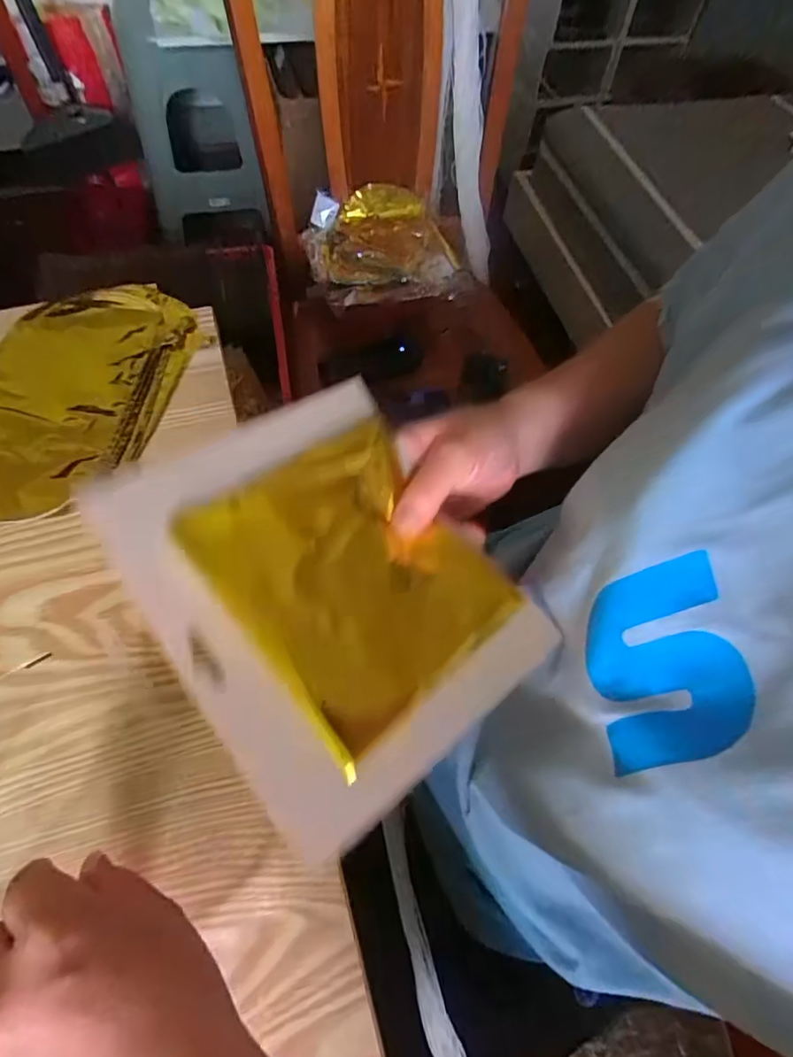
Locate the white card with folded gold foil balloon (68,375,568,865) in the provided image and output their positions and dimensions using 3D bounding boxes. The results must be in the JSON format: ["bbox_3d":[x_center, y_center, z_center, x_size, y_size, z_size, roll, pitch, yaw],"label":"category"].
[{"bbox_3d":[-0.030,0.023,0.259,0.157,0.018,0.186,-29,73,-29],"label":"white card with folded gold foil balloon"}]

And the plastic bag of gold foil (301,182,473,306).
[{"bbox_3d":[-0.024,-0.468,0.881,0.249,0.060,0.241,-13,65,-10],"label":"plastic bag of gold foil"}]

